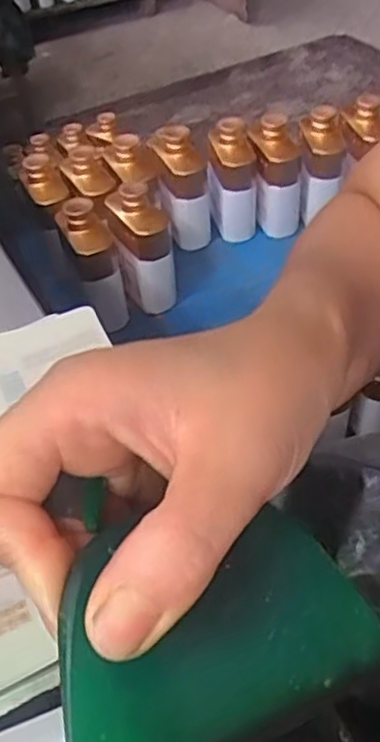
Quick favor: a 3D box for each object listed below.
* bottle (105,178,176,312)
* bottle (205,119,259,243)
[{"bbox_3d":[-0.069,-0.176,0.969,0.079,0.187,0.105,-11,46,-7],"label":"bottle"},{"bbox_3d":[0.066,-0.295,1.061,0.072,0.194,0.069,-5,46,-1],"label":"bottle"}]

